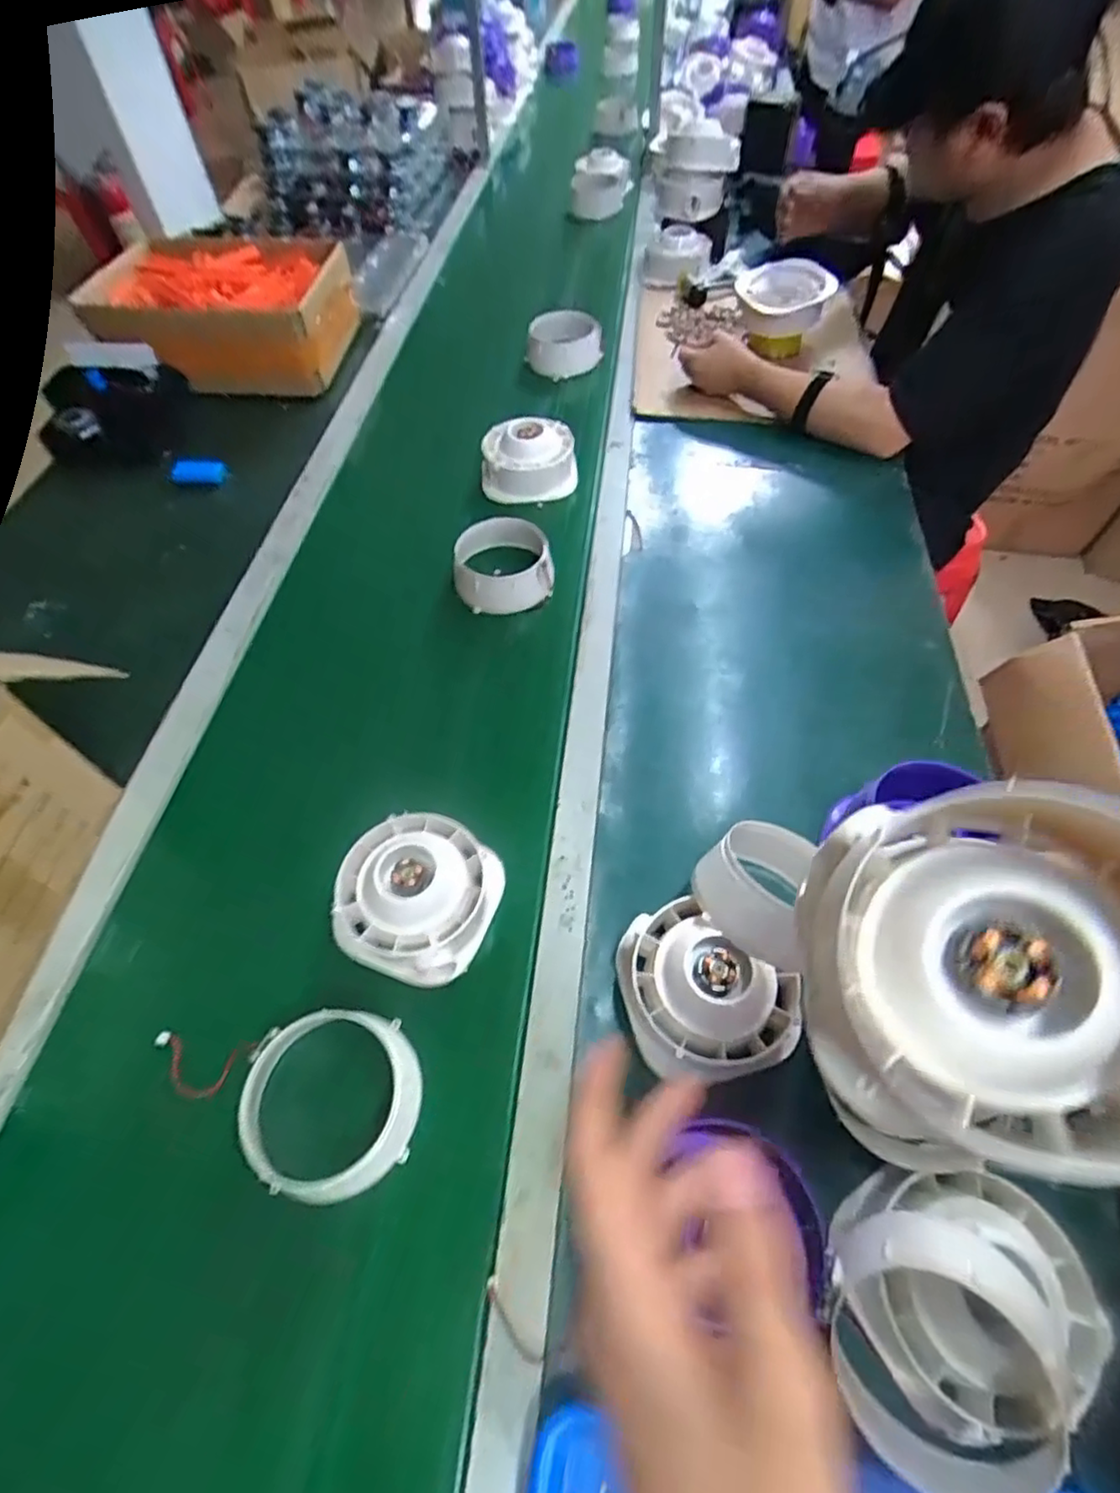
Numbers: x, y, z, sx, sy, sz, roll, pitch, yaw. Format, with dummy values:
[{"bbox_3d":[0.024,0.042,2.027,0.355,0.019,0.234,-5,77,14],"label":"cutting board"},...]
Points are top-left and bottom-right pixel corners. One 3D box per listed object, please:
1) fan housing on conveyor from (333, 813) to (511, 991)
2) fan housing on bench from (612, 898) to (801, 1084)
[{"bbox_3d":[-0.128,0.128,0.573,0.131,0.062,0.135,16,58,11],"label":"fan housing on conveyor"},{"bbox_3d":[0.119,0.191,0.517,0.125,0.065,0.131,0,56,1],"label":"fan housing on bench"}]

